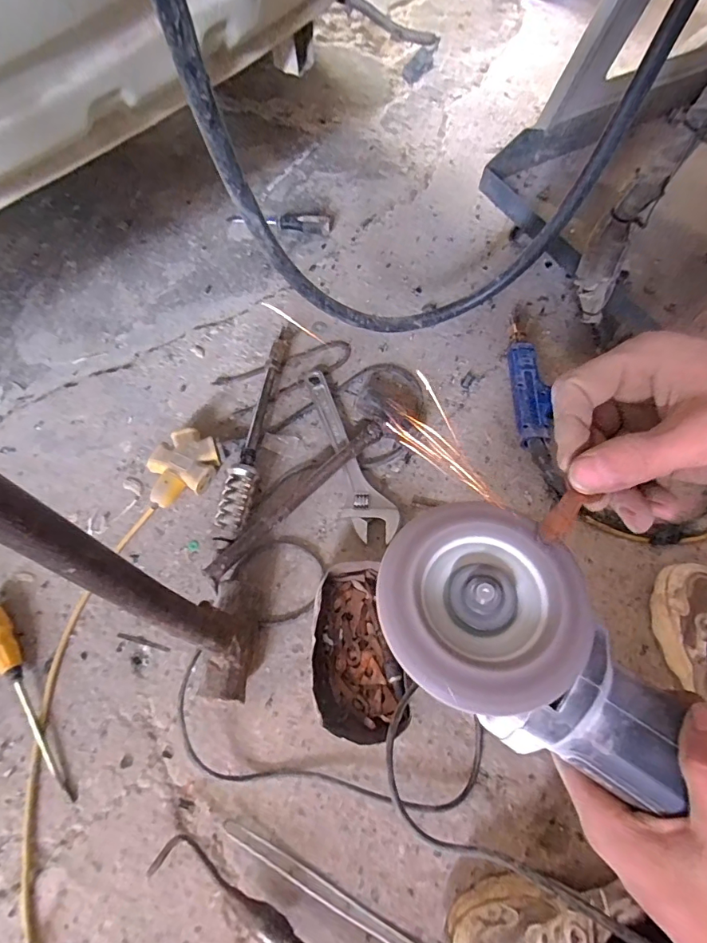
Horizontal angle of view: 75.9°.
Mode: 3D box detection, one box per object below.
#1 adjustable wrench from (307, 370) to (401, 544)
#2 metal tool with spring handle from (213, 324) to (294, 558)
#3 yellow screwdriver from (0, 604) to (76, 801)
[{"bbox_3d":[-0.015,-0.028,0.664,0.069,0.018,0.285,-20,68,-9],"label":"adjustable wrench"},{"bbox_3d":[-0.143,-0.072,0.674,0.042,0.053,0.399,7,67,3],"label":"metal tool with spring handle"},{"bbox_3d":[-0.392,0.264,0.537,0.029,0.030,0.252,-32,70,-13],"label":"yellow screwdriver"}]

